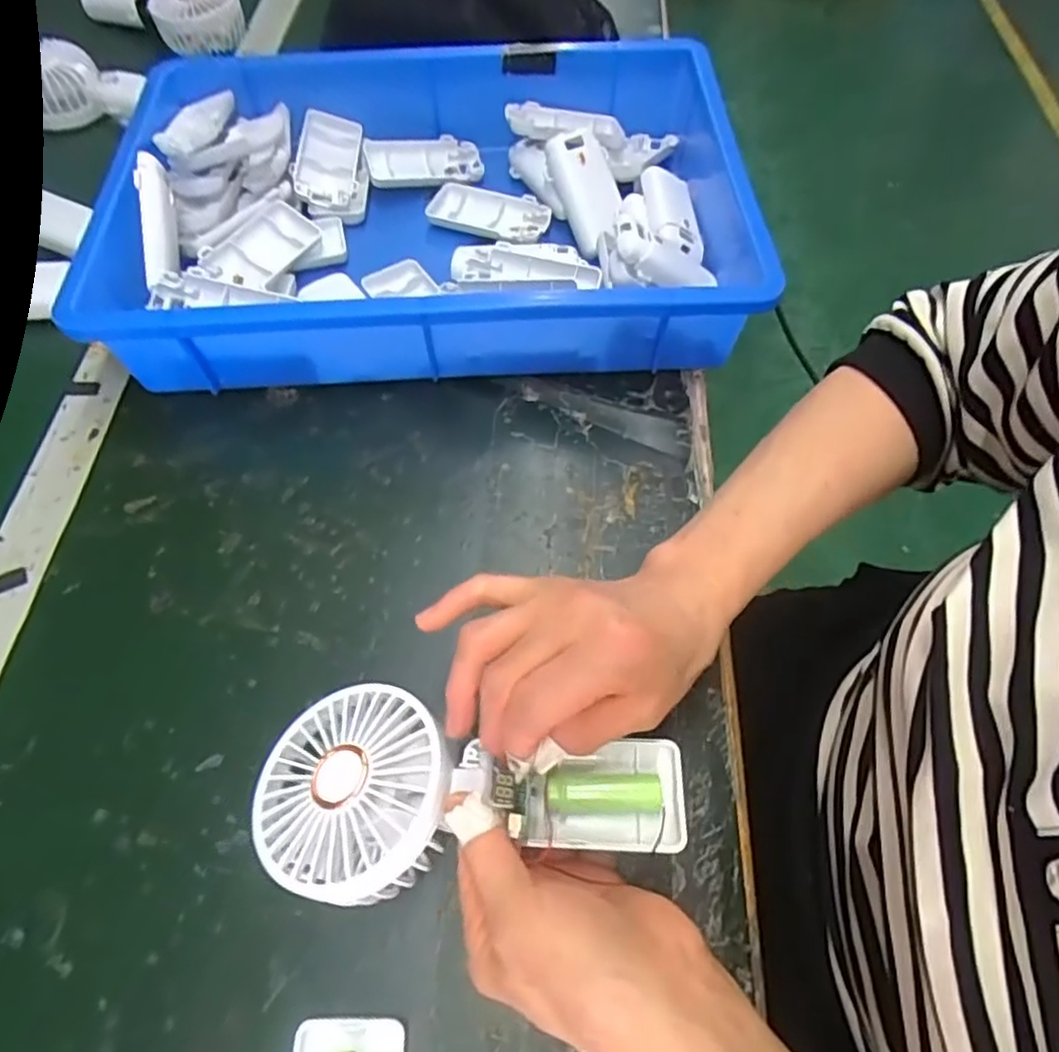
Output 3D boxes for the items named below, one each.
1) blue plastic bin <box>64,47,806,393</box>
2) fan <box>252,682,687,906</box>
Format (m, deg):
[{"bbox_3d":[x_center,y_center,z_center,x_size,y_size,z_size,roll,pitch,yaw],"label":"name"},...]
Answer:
[{"bbox_3d":[-0.059,-0.238,0.475,0.453,0.081,0.295,-1,62,-1],"label":"blue plastic bin"},{"bbox_3d":[-0.027,0.111,0.274,0.178,0.034,0.082,3,62,3],"label":"fan"}]

